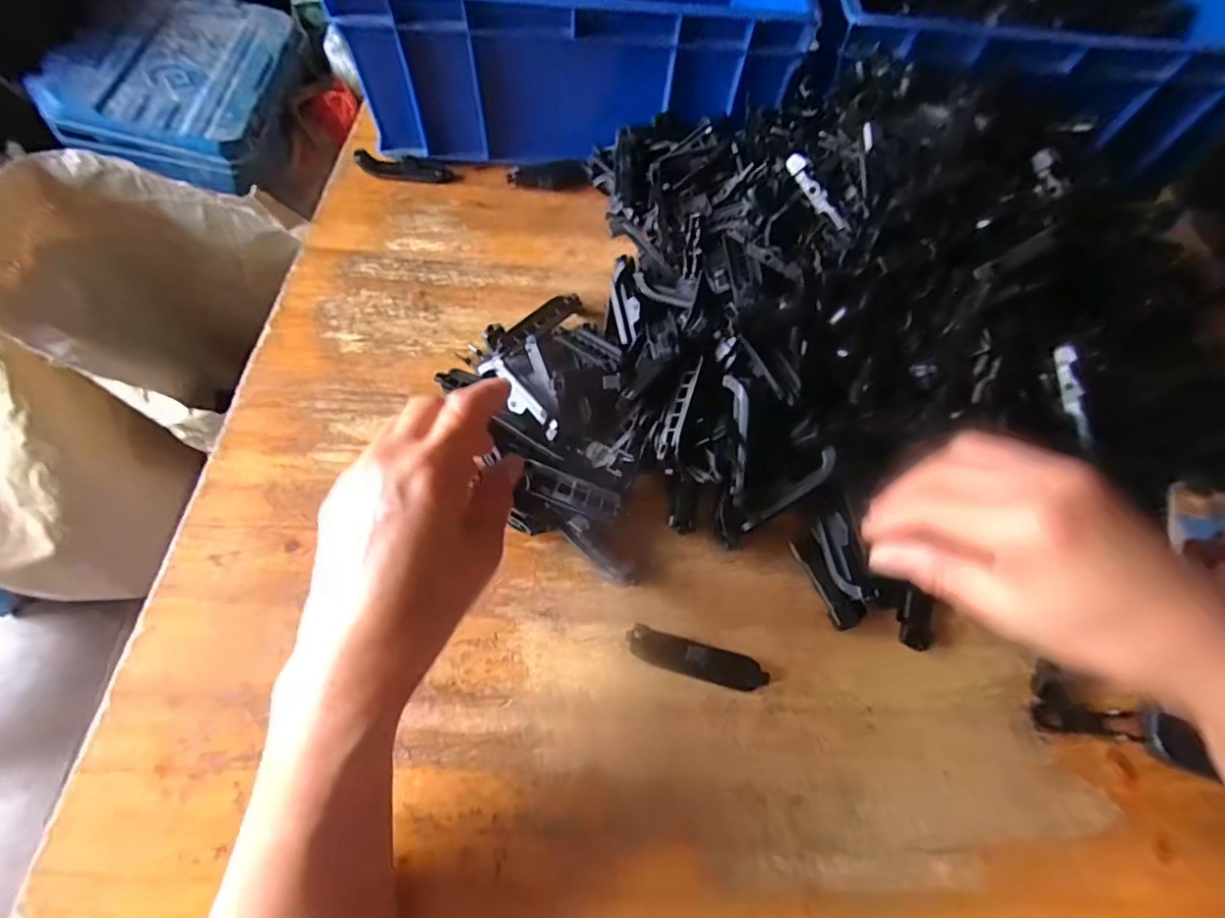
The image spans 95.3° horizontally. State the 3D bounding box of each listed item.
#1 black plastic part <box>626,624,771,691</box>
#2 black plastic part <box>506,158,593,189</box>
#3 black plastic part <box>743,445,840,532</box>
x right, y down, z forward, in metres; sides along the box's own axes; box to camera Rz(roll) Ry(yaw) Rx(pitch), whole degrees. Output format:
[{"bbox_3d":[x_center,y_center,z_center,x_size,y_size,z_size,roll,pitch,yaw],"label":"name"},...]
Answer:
[{"bbox_3d":[0.046,0.105,0.294,0.076,0.018,0.016,14,62,5],"label":"black plastic part"},{"bbox_3d":[-0.052,-0.233,0.459,0.067,0.016,0.017,-2,62,-3],"label":"black plastic part"},{"bbox_3d":[0.104,0.020,0.324,0.067,0.008,0.013,-41,68,5],"label":"black plastic part"}]

